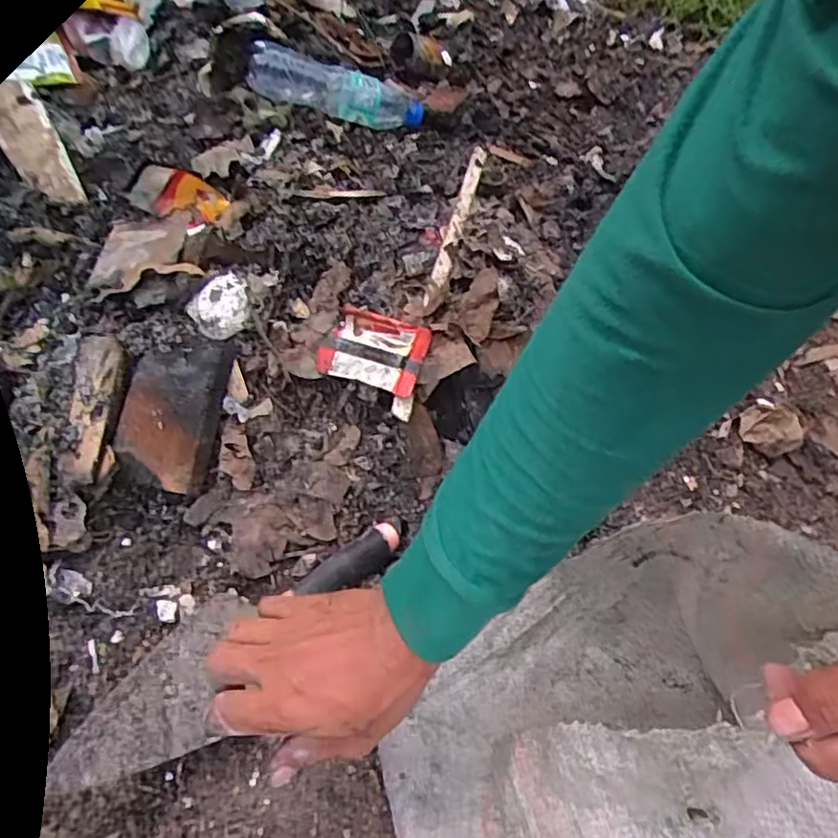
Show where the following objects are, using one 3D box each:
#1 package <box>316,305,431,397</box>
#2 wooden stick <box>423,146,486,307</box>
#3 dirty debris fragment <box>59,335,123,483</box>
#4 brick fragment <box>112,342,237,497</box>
[{"bbox_3d":[-0.044,-0.064,0.618,0.103,0.016,0.067,17,82,24],"label":"package"},{"bbox_3d":[0.043,-0.222,0.740,0.016,0.018,0.255,11,57,10],"label":"wooden stick"},{"bbox_3d":[-0.315,-0.013,0.633,0.047,0.019,0.144,4,76,-1],"label":"dirty debris fragment"},{"bbox_3d":[-0.242,-0.009,0.649,0.087,0.023,0.149,13,80,-12],"label":"brick fragment"}]

